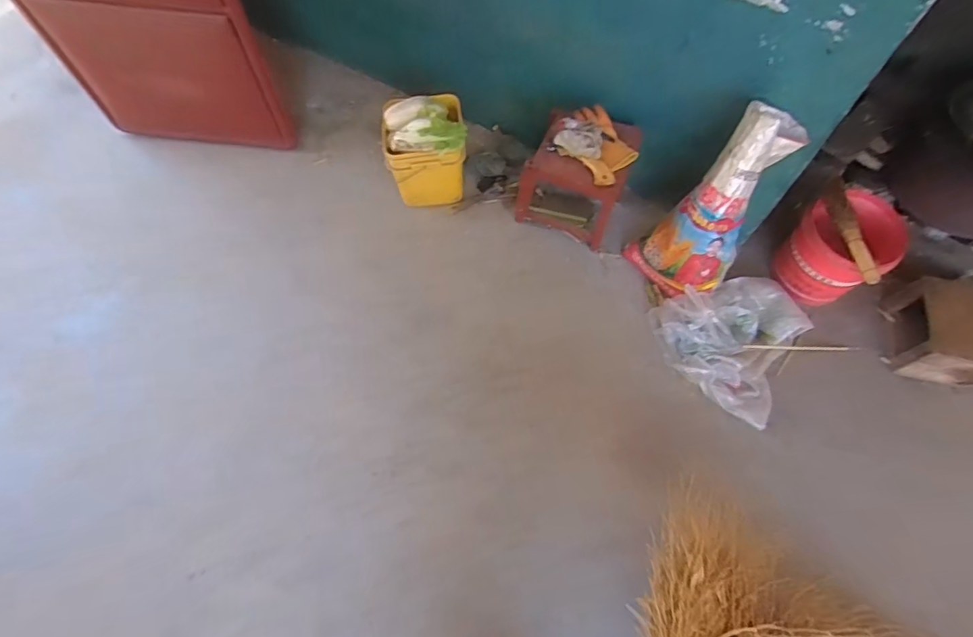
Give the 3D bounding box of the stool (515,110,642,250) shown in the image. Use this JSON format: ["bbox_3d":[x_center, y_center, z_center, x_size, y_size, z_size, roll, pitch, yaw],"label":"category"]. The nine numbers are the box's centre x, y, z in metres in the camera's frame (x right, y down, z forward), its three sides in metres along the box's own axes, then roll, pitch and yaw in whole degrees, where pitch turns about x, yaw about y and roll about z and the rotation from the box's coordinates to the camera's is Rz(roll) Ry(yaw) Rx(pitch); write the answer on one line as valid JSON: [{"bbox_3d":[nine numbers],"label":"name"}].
[{"bbox_3d":[0.292,-0.453,1.637,0.307,0.308,0.283,25,64,11],"label":"stool"}]

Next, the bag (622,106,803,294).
[{"bbox_3d":[0.638,-0.304,1.459,0.265,0.562,0.215,42,45,17],"label":"bag"}]

